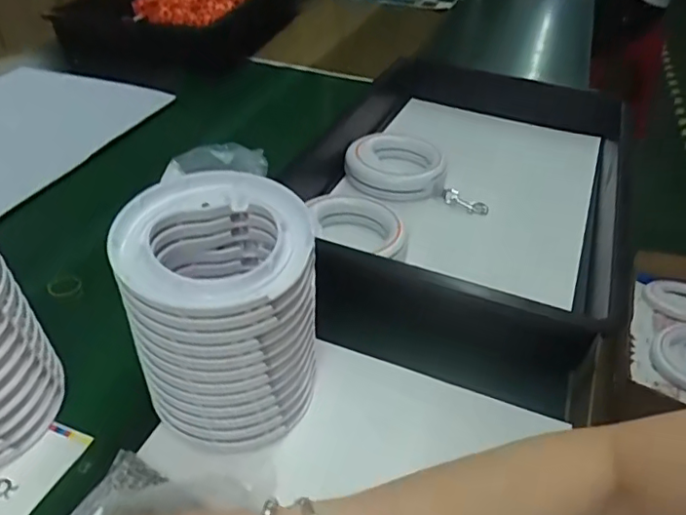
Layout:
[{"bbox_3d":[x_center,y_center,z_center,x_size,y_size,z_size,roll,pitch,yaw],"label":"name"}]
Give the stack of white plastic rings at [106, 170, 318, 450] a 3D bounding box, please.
[{"bbox_3d":[-0.089,0.039,0.429,0.128,0.157,0.126,-14,41,-17],"label":"stack of white plastic rings"}]

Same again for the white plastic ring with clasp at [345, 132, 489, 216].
[{"bbox_3d":[0.094,-0.116,0.743,0.176,0.045,0.118,5,40,5],"label":"white plastic ring with clasp"}]

